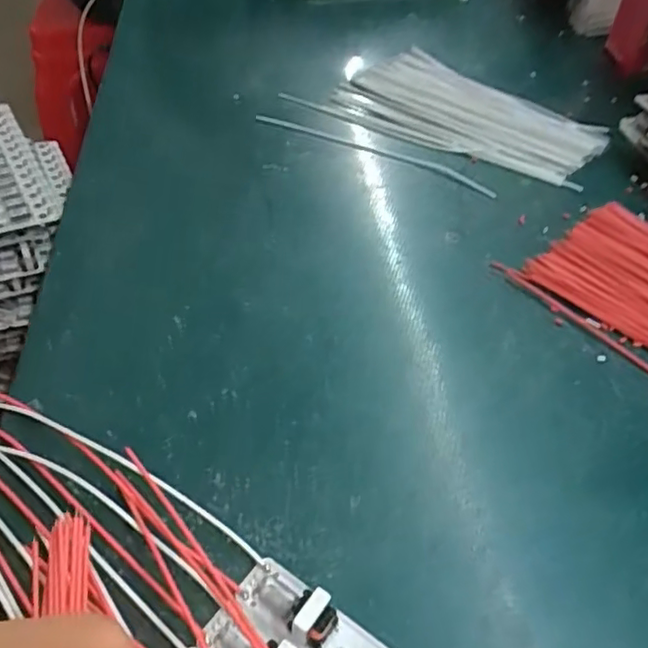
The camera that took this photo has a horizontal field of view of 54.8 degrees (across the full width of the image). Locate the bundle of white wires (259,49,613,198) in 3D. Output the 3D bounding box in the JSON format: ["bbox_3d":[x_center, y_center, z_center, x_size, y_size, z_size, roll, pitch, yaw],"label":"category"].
[{"bbox_3d":[0.063,-0.111,0.335,0.160,0.016,0.090,23,51,20],"label":"bundle of white wires"}]

